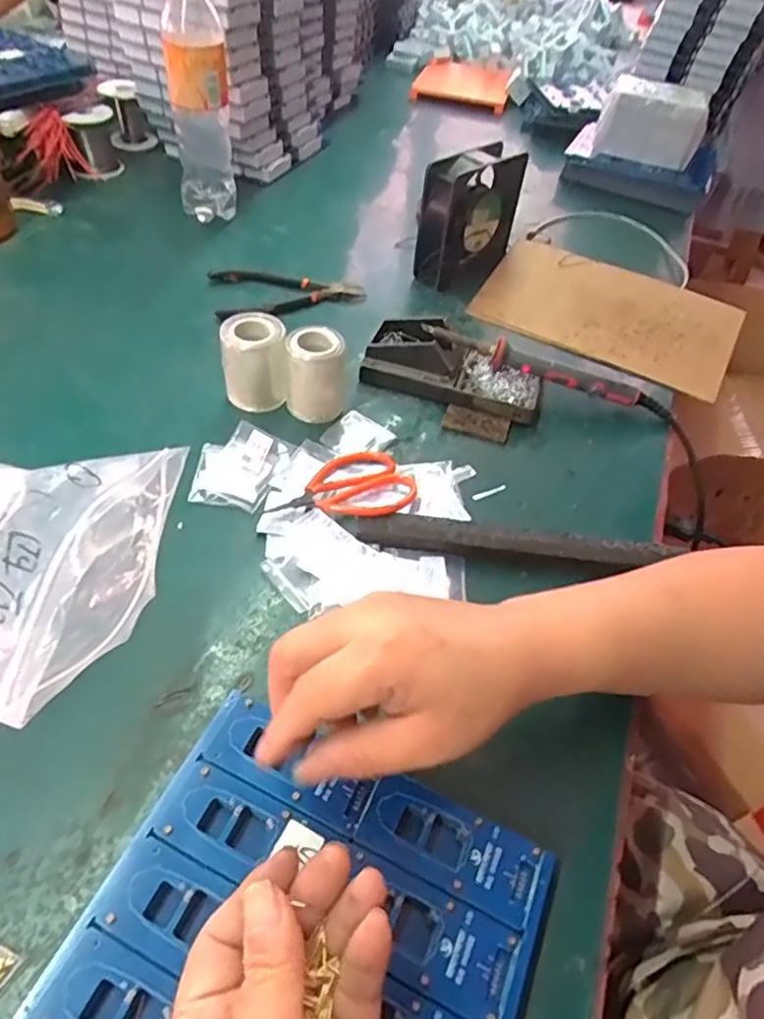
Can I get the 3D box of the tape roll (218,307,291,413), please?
[{"bbox_3d":[-0.107,-0.124,0.534,0.055,0.071,0.047,1,50,-6],"label":"tape roll"}]

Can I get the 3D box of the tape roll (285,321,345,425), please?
[{"bbox_3d":[-0.057,-0.114,0.523,0.045,0.067,0.045,3,50,-4],"label":"tape roll"}]

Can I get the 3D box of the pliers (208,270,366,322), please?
[{"bbox_3d":[-0.097,-0.225,0.656,0.156,0.021,0.084,-7,51,-12],"label":"pliers"}]

